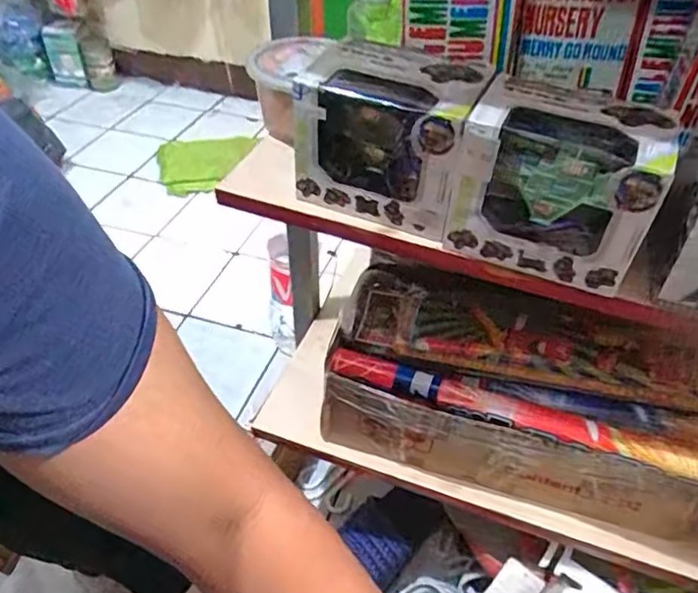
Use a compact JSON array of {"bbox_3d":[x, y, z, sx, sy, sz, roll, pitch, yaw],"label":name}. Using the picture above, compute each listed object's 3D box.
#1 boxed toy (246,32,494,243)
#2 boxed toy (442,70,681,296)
[{"bbox_3d":[0.017,-0.117,0.411,0.141,0.104,0.073,17,44,18],"label":"boxed toy"},{"bbox_3d":[0.134,-0.074,0.377,0.114,0.097,0.078,18,44,18],"label":"boxed toy"}]

